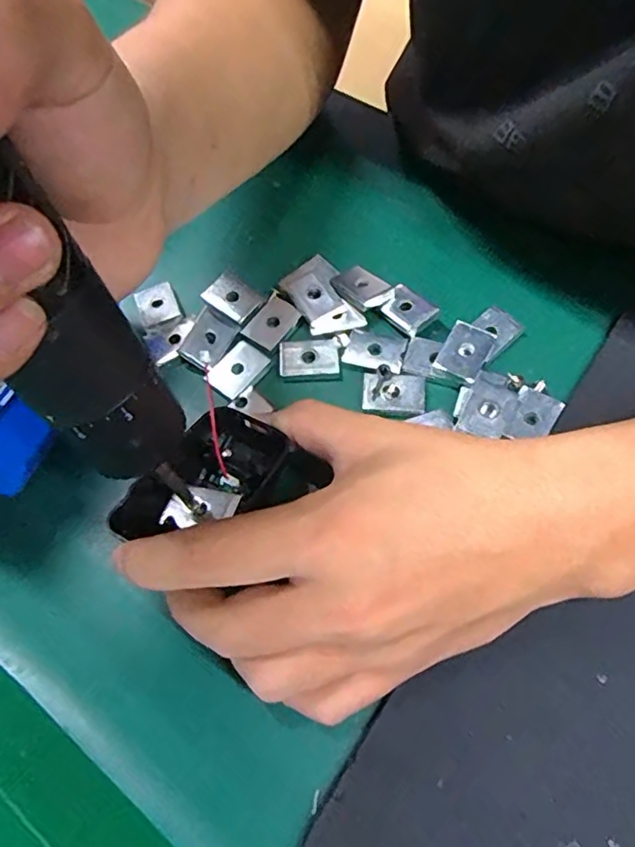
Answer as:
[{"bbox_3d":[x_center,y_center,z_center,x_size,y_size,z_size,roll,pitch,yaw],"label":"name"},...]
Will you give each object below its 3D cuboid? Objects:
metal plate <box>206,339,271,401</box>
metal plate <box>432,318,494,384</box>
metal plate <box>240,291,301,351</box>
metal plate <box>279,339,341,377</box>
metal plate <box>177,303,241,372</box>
[{"bbox_3d":[-0.038,-0.027,0.274,0.020,0.004,0.027,35,71,18],"label":"metal plate"},{"bbox_3d":[0.068,-0.035,0.266,0.020,0.004,0.030,28,71,12],"label":"metal plate"},{"bbox_3d":[-0.022,-0.051,0.287,0.021,0.004,0.028,33,70,18],"label":"metal plate"},{"bbox_3d":[-0.004,-0.033,0.275,0.028,0.004,0.018,-2,64,3],"label":"metal plate"},{"bbox_3d":[-0.053,-0.041,0.279,0.019,0.004,0.029,34,74,-10],"label":"metal plate"}]

